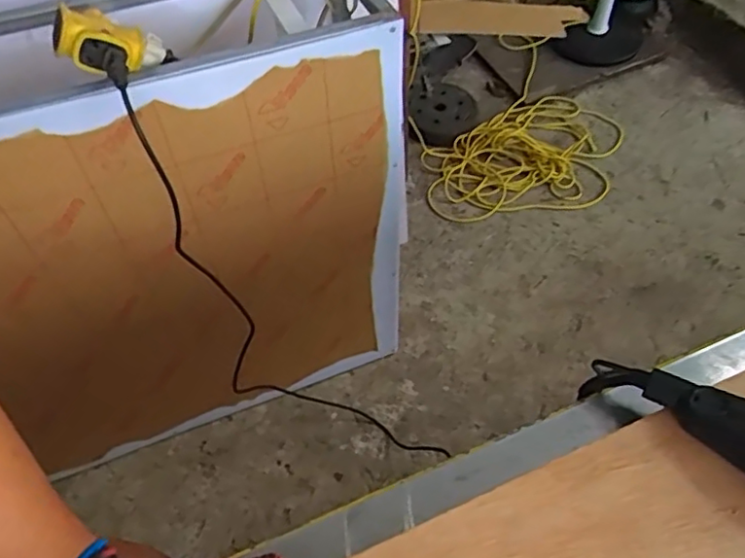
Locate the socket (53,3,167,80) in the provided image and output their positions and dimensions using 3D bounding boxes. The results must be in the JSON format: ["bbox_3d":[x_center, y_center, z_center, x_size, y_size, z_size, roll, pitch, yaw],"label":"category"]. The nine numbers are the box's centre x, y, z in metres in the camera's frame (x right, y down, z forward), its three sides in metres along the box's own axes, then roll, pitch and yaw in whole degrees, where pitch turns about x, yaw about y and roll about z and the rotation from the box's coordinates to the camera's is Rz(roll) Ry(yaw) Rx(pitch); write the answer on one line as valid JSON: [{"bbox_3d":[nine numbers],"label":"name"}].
[{"bbox_3d":[-0.272,-0.244,0.648,0.112,0.047,0.059,2,48,-34],"label":"socket"}]

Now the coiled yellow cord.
[{"bbox_3d":[0.410,-0.312,1.605,0.578,0.047,0.351,-26,56,-18],"label":"coiled yellow cord"}]

